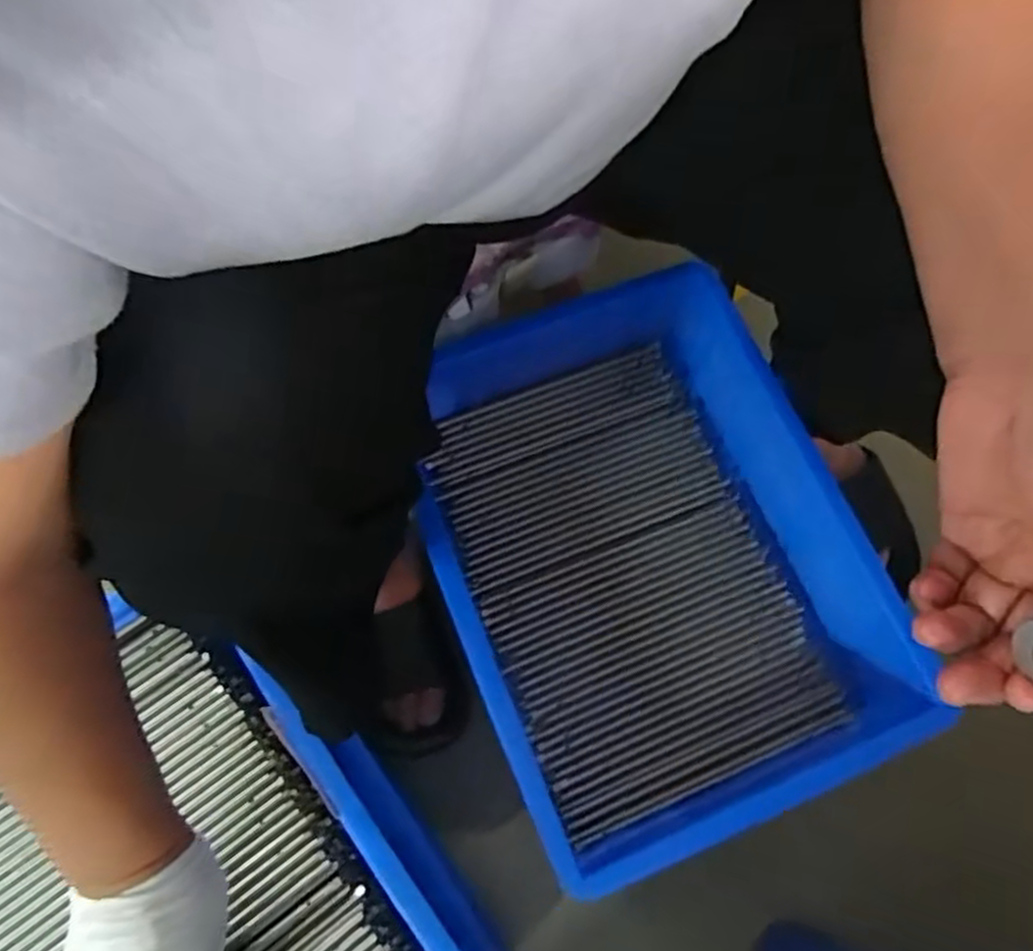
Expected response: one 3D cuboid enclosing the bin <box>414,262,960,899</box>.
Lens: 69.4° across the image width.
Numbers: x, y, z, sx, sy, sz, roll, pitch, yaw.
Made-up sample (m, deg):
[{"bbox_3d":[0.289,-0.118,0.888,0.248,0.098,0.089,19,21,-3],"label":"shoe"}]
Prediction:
[{"bbox_3d":[0.097,0.057,0.605,0.311,0.115,0.419,-21,73,-8],"label":"bin"}]

